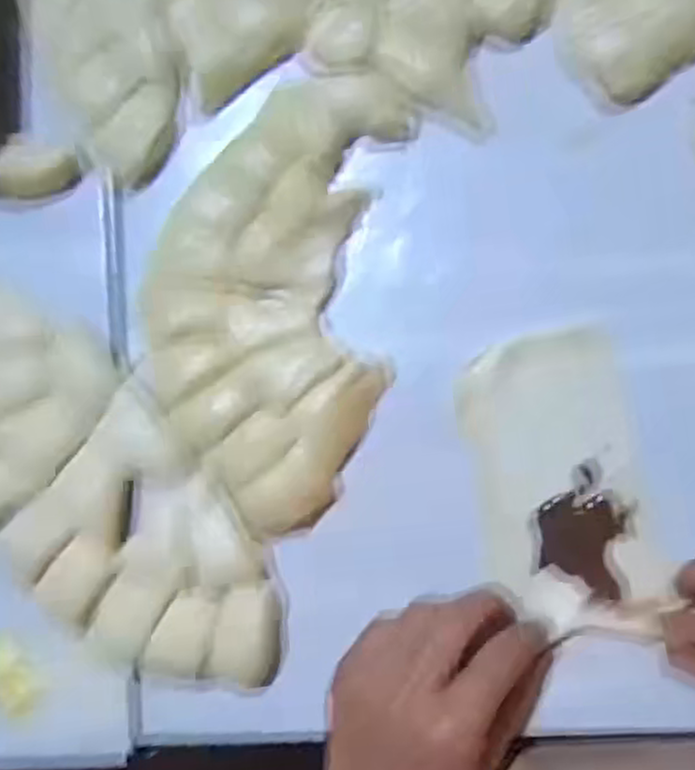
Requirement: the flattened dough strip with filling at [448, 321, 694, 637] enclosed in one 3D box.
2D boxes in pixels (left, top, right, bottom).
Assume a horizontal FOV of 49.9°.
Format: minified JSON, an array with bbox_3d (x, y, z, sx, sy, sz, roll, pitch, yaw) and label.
[{"bbox_3d":[0.108,0.050,0.381,0.084,0.012,0.149,-12,85,8],"label":"flattened dough strip with filling"}]

